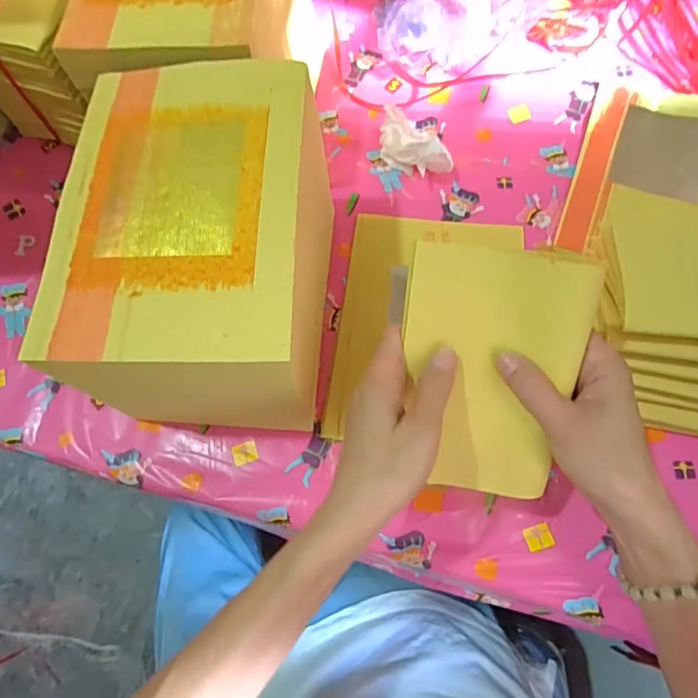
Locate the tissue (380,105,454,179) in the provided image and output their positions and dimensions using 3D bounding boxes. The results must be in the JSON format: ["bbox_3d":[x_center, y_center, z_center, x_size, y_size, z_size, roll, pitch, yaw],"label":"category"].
[{"bbox_3d":[0.070,-0.214,0.505,0.057,0.039,0.092,-42,74,-12],"label":"tissue"}]

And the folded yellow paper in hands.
[{"bbox_3d":[0.086,0.018,0.310,0.106,0.011,0.160,8,110,11],"label":"folded yellow paper in hands"}]

